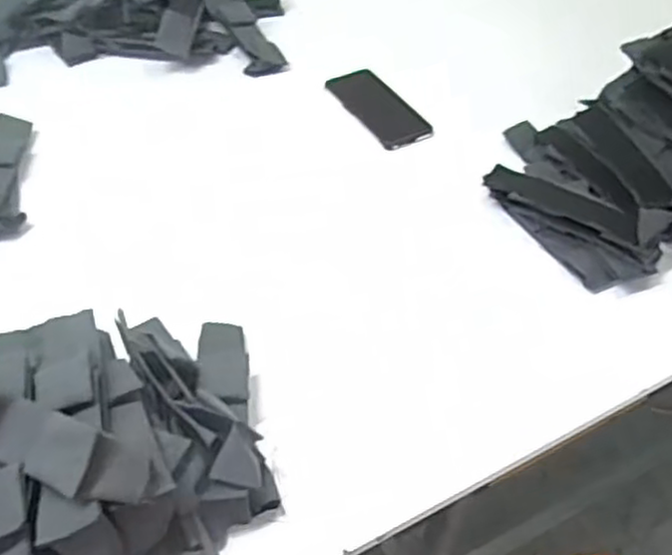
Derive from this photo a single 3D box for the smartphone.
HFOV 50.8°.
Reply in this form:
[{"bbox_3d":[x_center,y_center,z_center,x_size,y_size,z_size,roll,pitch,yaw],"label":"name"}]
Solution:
[{"bbox_3d":[0.059,-0.238,0.991,0.081,0.012,0.174,-22,54,-21],"label":"smartphone"}]

